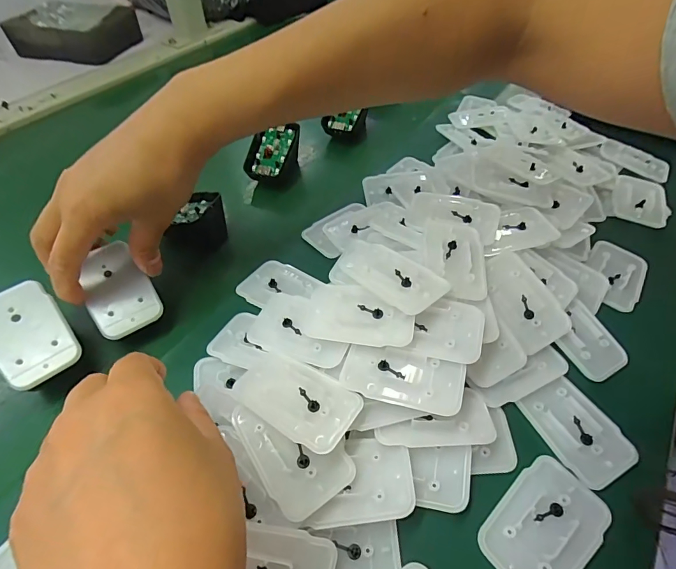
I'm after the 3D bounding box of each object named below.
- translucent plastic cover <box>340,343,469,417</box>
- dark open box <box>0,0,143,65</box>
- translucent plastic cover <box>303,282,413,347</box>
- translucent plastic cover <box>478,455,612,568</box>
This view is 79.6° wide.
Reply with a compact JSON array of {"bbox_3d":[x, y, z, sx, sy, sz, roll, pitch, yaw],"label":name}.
[{"bbox_3d":[0.037,0.053,0.234,0.068,0.005,0.033,12,52,11],"label":"translucent plastic cover"},{"bbox_3d":[-0.394,-0.381,0.609,0.159,0.039,0.118,14,50,11],"label":"dark open box"},{"bbox_3d":[0.012,0.018,0.258,0.070,0.007,0.042,4,57,20],"label":"translucent plastic cover"},{"bbox_3d":[0.109,0.126,0.212,0.068,0.004,0.044,-32,56,-25],"label":"translucent plastic cover"}]

